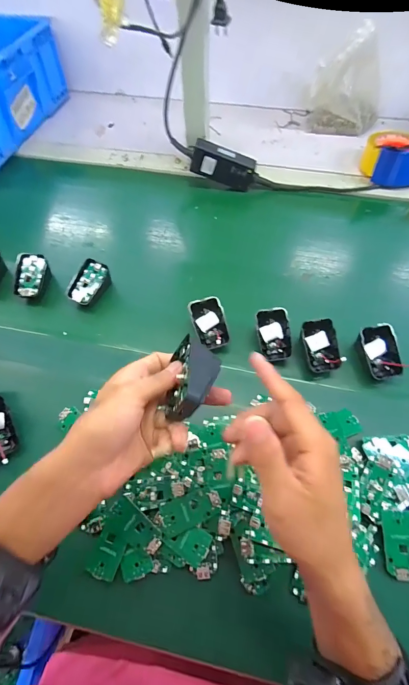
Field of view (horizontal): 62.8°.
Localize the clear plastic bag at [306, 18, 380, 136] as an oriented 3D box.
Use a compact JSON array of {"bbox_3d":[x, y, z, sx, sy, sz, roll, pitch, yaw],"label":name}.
[{"bbox_3d":[0.289,-0.505,0.668,0.137,0.155,0.102,24,66,9],"label":"clear plastic bag"}]

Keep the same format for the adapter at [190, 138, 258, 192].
[{"bbox_3d":[0.036,-0.326,0.624,0.119,0.054,0.035,16,64,-12],"label":"adapter"}]

